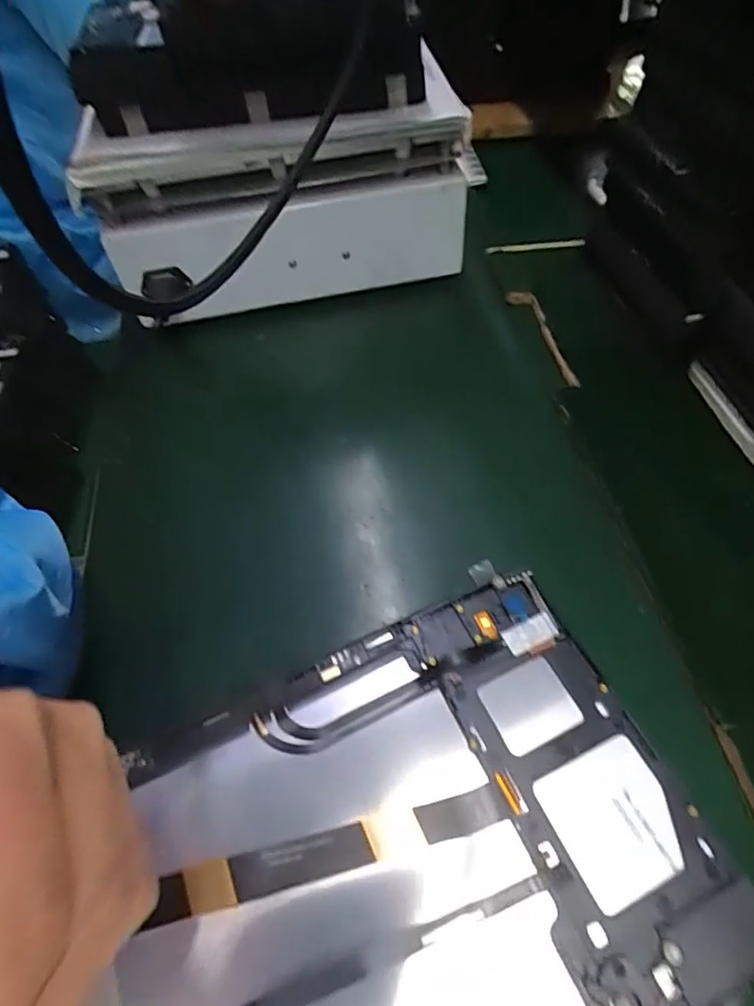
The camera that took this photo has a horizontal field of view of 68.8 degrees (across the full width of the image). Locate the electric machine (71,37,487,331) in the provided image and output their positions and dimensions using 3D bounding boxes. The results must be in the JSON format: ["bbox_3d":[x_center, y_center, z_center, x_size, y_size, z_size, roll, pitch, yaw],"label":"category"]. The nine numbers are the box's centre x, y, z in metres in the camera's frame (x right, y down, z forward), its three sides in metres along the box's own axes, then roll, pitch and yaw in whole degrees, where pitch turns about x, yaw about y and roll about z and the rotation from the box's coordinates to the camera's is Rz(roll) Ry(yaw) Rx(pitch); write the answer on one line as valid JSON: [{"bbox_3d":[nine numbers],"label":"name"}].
[{"bbox_3d":[-0.076,-0.254,0.470,0.303,0.140,0.079,-9,56,-5],"label":"electric machine"}]

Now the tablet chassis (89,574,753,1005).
[{"bbox_3d":[-0.009,0.126,0.179,0.225,0.014,0.145,-22,58,-13],"label":"tablet chassis"}]

